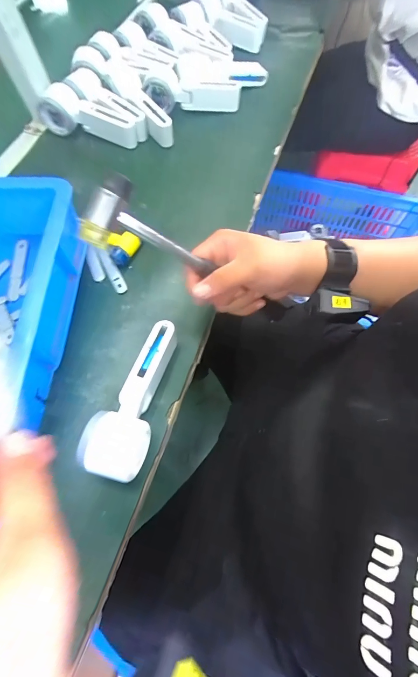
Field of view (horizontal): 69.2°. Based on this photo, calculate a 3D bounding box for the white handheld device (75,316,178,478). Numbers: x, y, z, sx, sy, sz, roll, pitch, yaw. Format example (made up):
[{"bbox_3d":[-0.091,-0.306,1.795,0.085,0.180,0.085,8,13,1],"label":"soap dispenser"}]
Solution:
[{"bbox_3d":[-0.079,0.060,0.328,0.058,0.040,0.164,12,67,8],"label":"white handheld device"}]

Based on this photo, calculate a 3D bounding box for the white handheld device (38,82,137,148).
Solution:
[{"bbox_3d":[-0.197,-0.368,0.500,0.166,0.057,0.045,17,68,10],"label":"white handheld device"}]

